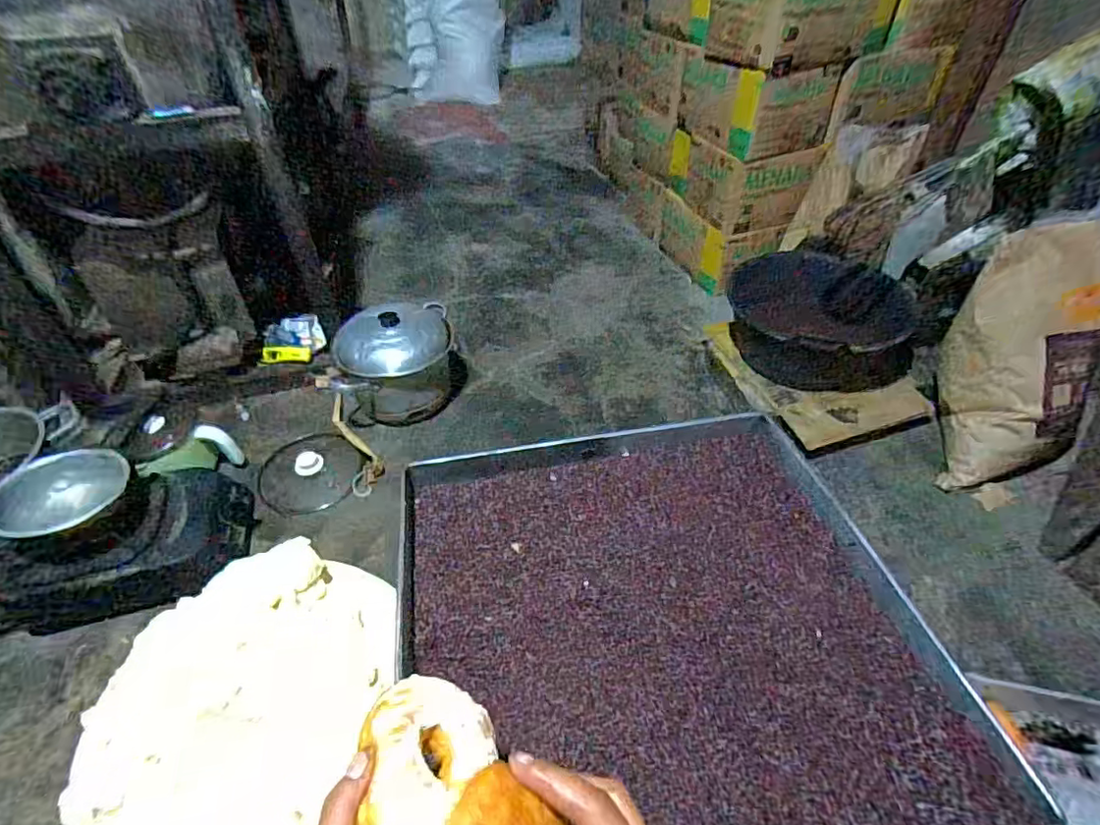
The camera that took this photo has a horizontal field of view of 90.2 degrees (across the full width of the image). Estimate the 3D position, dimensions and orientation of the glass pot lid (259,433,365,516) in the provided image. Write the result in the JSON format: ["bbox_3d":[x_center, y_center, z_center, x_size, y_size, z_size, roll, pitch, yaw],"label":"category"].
[{"bbox_3d":[-0.529,0.127,1.199,0.205,0.047,0.209,-1,44,1],"label":"glass pot lid"}]

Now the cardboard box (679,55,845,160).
[{"bbox_3d":[0.547,-0.840,1.481,0.248,0.189,0.357,-14,45,-13],"label":"cardboard box"}]

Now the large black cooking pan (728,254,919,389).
[{"bbox_3d":[0.639,-0.208,1.284,0.413,0.232,0.214,10,45,12],"label":"large black cooking pan"}]

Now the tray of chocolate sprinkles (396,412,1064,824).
[{"bbox_3d":[0.098,0.190,0.542,0.471,0.042,0.462,-7,44,-6],"label":"tray of chocolate sprinkles"}]

